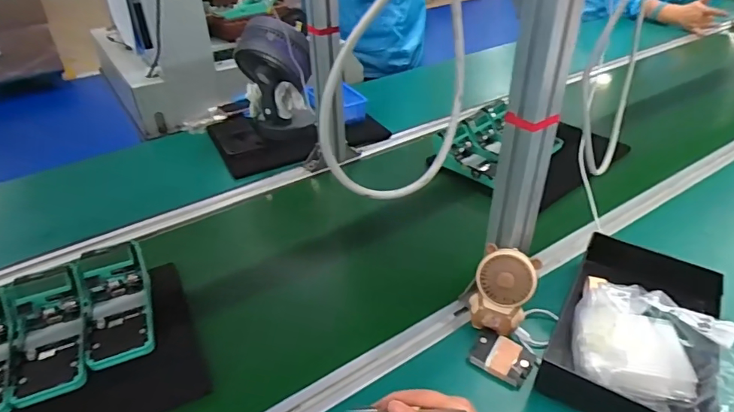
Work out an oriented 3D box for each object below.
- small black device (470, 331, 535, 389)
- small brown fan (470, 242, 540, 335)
[{"bbox_3d":[0.162,0.181,0.574,0.068,0.014,0.053,18,39,25],"label":"small black device"},{"bbox_3d":[0.167,0.109,0.590,0.071,0.099,0.057,15,38,22],"label":"small brown fan"}]

